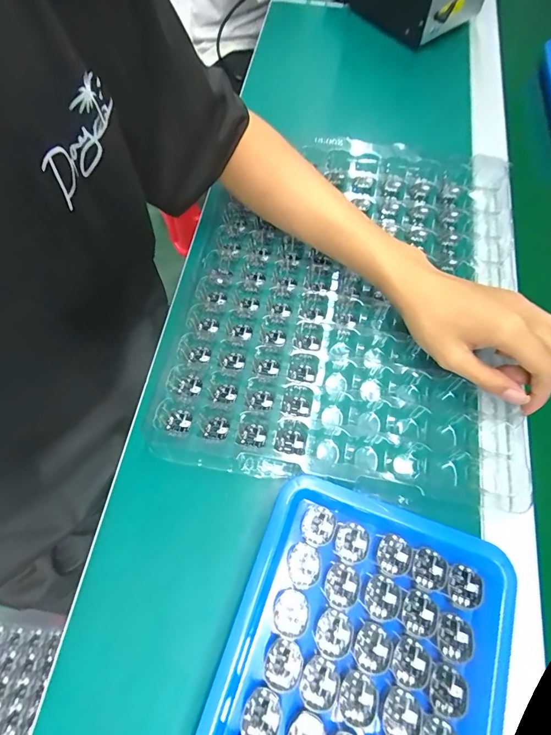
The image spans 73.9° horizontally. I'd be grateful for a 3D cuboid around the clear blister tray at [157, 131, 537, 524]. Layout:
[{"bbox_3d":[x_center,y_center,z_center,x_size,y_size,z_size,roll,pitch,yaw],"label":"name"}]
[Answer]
[{"bbox_3d":[0.068,-0.070,0.358,0.306,0.030,0.367,11,68,5],"label":"clear blister tray"}]

